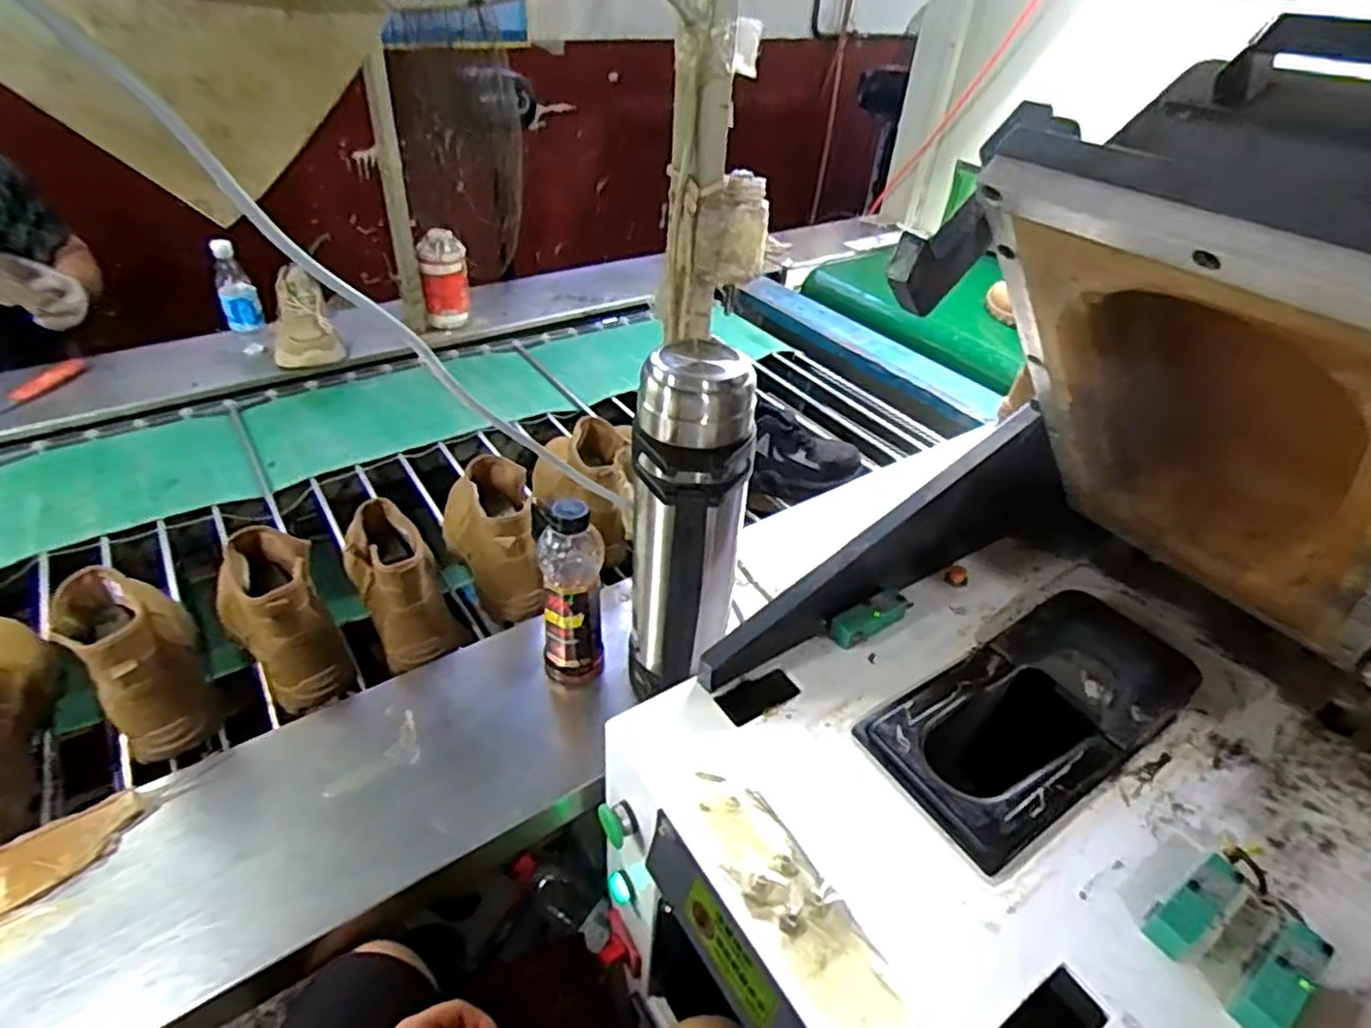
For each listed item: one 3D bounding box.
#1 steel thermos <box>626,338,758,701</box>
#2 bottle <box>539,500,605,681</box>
[{"bbox_3d":[0.000,0.032,0.698,0.111,0.356,0.126,4,40,0],"label":"steel thermos"},{"bbox_3d":[-0.121,0.089,0.776,0.071,0.224,0.055,-2,41,-7],"label":"bottle"}]

